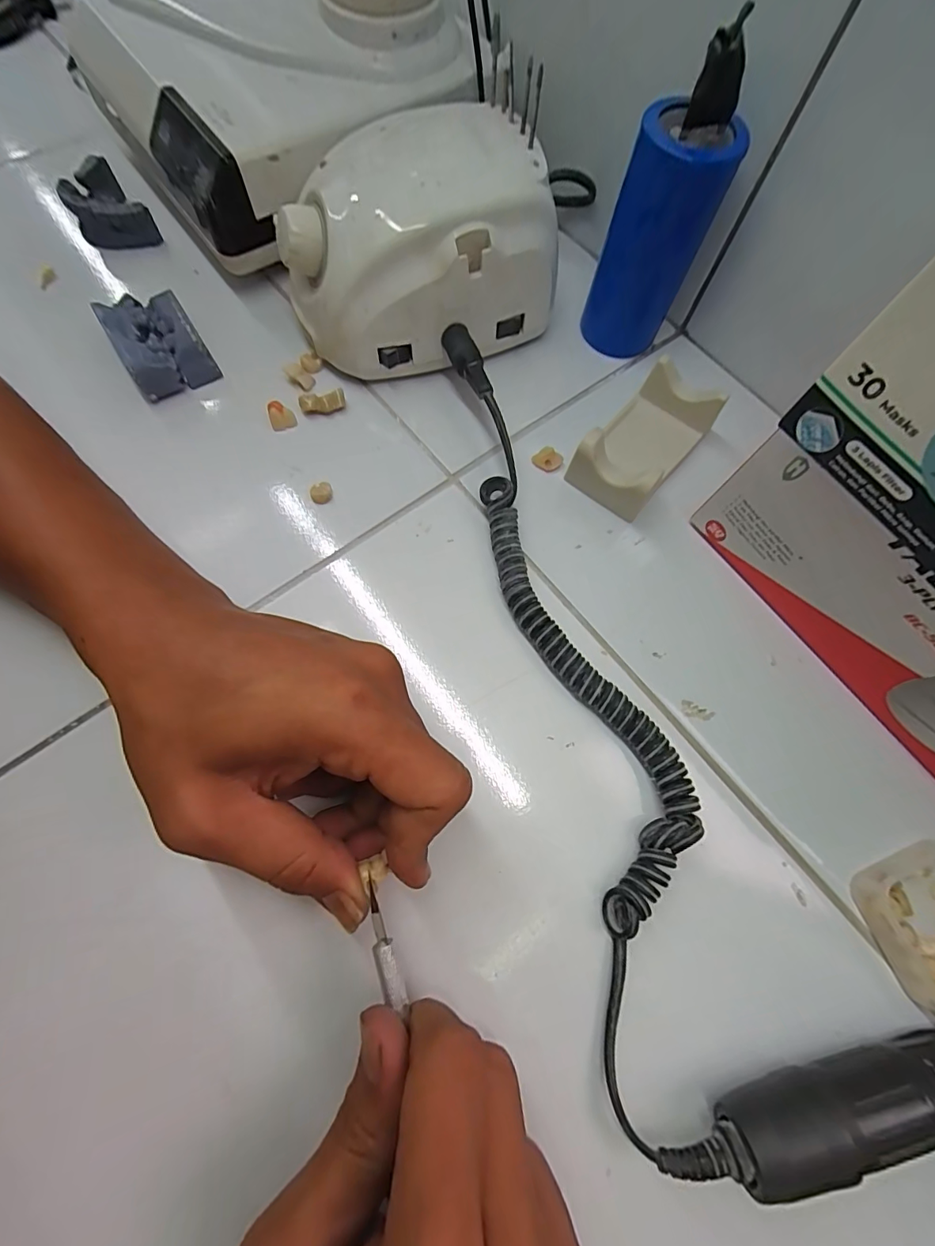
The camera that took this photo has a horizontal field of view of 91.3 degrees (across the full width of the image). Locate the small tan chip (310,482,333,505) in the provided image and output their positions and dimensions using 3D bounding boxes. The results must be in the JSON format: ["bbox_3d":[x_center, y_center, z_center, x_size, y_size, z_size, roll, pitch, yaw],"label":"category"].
[{"bbox_3d":[-0.080,-0.072,0.251,0.012,0.009,0.010,-23,75,-10],"label":"small tan chip"}]

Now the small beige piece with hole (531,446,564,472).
[{"bbox_3d":[0.046,-0.094,0.265,0.016,0.007,0.012,34,73,8],"label":"small beige piece with hole"}]

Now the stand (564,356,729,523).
[{"bbox_3d":[0.097,-0.101,0.256,0.046,0.033,0.081,40,74,9],"label":"stand"}]

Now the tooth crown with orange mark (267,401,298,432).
[{"bbox_3d":[-0.106,-0.117,0.261,0.014,0.015,0.010,-28,75,-12],"label":"tooth crown with orange mark"}]

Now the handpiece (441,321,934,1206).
[{"bbox_3d":[0.113,0.012,0.219,0.177,0.033,0.377,-9,72,-6],"label":"handpiece"}]

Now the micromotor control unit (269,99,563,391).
[{"bbox_3d":[-0.029,-0.202,0.248,0.135,0.073,0.085,-26,75,-11],"label":"micromotor control unit"}]

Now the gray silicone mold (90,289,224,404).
[{"bbox_3d":[-0.174,-0.158,0.258,0.042,0.026,0.046,-30,76,-12],"label":"gray silicone mold"}]

